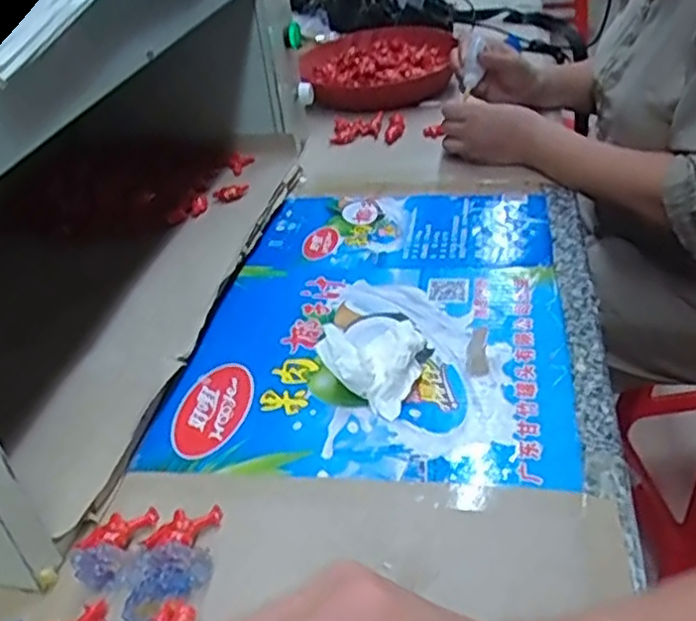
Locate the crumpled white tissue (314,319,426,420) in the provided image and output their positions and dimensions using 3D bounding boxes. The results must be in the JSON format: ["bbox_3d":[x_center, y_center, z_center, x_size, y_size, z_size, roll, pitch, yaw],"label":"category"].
[{"bbox_3d":[0.022,0.032,0.519,0.067,0.042,0.070,18,42,30],"label":"crumpled white tissue"}]

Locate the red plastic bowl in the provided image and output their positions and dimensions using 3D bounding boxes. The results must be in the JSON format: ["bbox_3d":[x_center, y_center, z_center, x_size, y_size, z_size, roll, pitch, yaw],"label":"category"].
[{"bbox_3d":[0.042,-0.379,1.073,0.228,0.070,0.236,-3,36,2],"label":"red plastic bowl"}]

